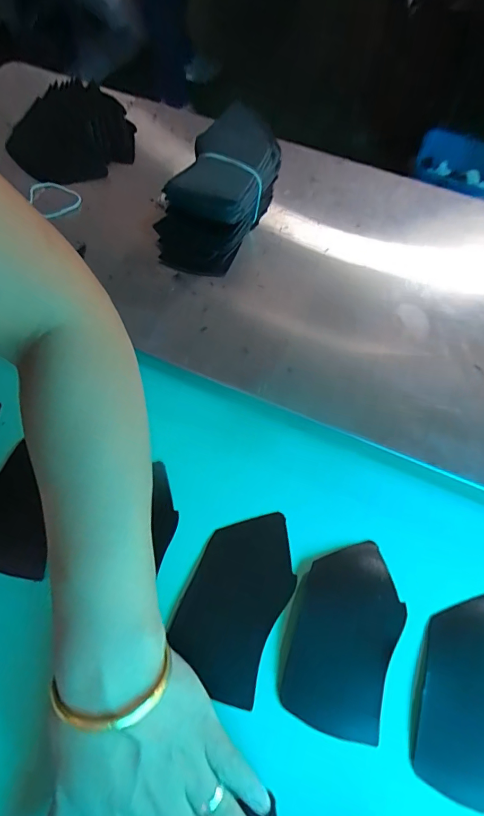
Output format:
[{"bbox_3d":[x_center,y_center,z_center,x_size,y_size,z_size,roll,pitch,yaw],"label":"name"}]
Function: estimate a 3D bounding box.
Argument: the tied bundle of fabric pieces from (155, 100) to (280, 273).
[{"bbox_3d":[-0.022,-0.217,0.431,0.090,0.080,0.156,31,66,12],"label":"tied bundle of fabric pieces"}]

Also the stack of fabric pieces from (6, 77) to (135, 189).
[{"bbox_3d":[-0.201,-0.320,0.499,0.139,0.036,0.138,-19,66,-12],"label":"stack of fabric pieces"}]

